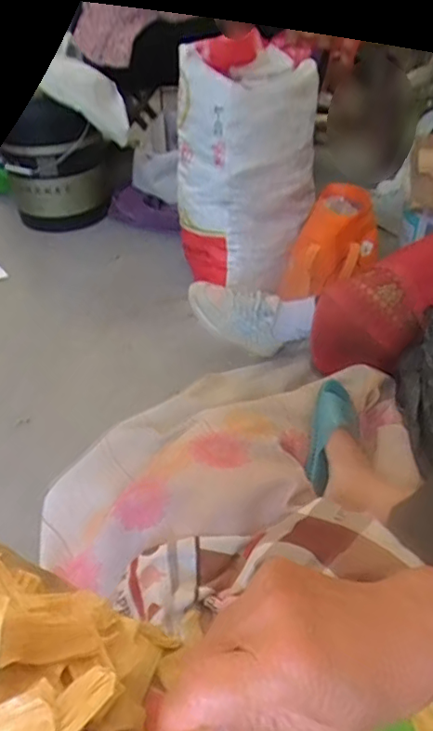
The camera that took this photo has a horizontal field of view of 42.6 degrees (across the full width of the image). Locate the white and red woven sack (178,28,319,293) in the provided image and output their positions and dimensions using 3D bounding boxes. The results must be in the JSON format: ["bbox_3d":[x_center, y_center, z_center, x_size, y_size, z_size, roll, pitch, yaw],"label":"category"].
[{"bbox_3d":[0.055,-0.418,1.233,0.275,0.466,0.199,20,45,22],"label":"white and red woven sack"}]

